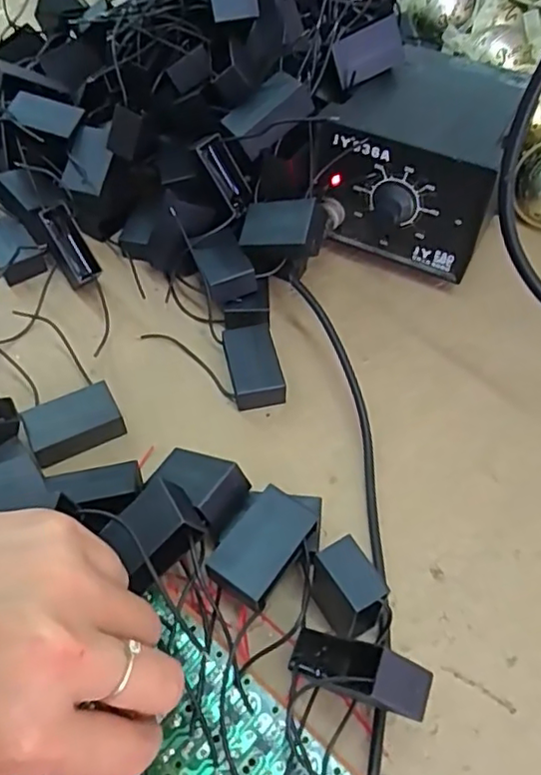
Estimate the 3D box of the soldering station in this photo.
[{"bbox_3d":[0.096,-0.154,0.413,0.111,0.100,0.139,16,55,10],"label":"soldering station"}]

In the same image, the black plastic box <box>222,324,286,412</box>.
[{"bbox_3d":[-0.010,-0.012,0.357,0.029,0.018,0.047,-9,55,-8],"label":"black plastic box"}]

